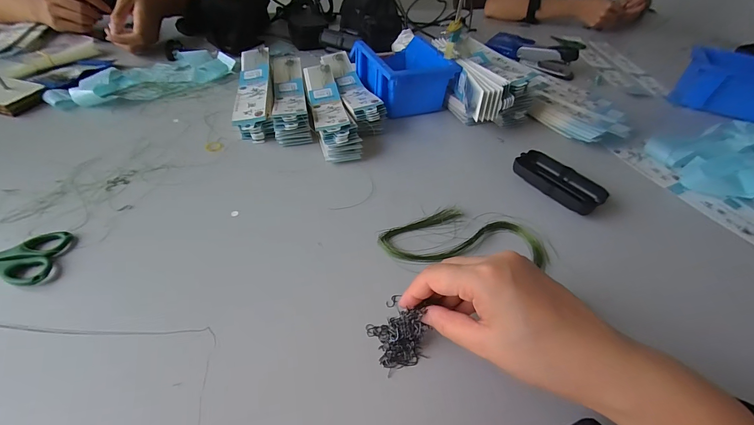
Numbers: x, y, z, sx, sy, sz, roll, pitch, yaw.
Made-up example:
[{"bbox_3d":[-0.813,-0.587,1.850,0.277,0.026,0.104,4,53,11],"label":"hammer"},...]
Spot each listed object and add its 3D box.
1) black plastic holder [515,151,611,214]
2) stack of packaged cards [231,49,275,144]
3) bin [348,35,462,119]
[{"bbox_3d":[0.229,-0.038,0.423,0.055,0.022,0.108,-26,53,-25],"label":"black plastic holder"},{"bbox_3d":[-0.187,-0.186,0.509,0.052,0.052,0.192,-7,47,-10],"label":"stack of packaged cards"},{"bbox_3d":[0.036,-0.240,0.564,0.125,0.076,0.166,-16,49,-18],"label":"bin"}]

